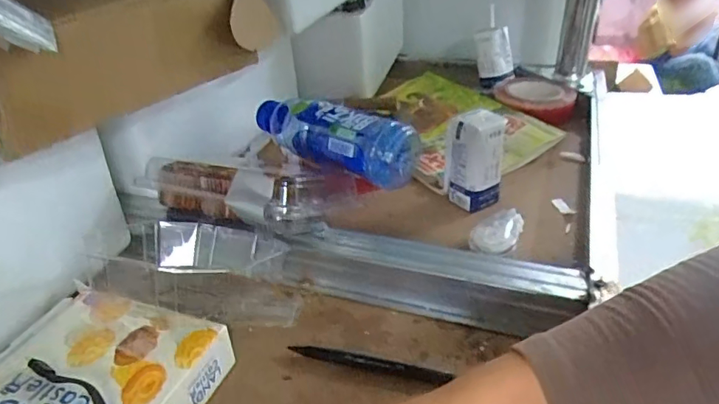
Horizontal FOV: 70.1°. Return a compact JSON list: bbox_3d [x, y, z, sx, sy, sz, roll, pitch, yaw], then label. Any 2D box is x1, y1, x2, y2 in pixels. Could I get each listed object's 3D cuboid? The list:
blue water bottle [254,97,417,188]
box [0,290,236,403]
[{"bbox_3d":[-0.036,-0.068,0.577,0.206,0.079,0.062,20,38,35],"label":"blue water bottle"},{"bbox_3d":[-0.199,0.135,0.369,0.167,0.041,0.141,6,32,18],"label":"box"}]

